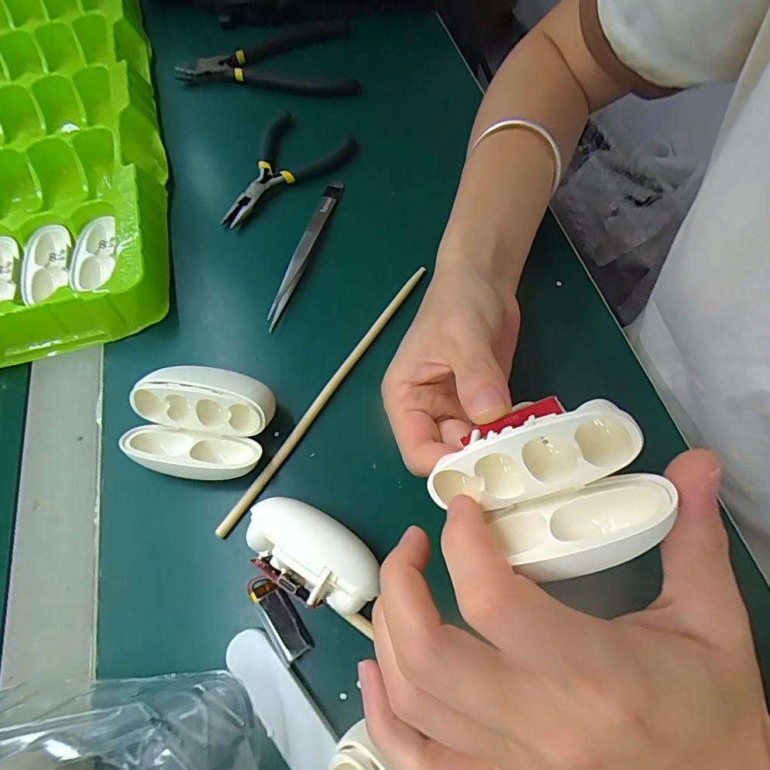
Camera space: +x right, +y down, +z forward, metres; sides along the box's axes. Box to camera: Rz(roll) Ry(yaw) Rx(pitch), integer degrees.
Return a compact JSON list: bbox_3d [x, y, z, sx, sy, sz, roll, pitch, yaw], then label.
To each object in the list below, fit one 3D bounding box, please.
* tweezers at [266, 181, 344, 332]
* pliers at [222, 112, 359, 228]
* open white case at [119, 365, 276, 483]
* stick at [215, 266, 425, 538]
[{"bbox_3d":[-0.050,-0.091,0.292,0.011,0.010,0.127,12,65,7],"label":"tweezers"},{"bbox_3d":[-0.081,-0.165,0.327,0.116,0.008,0.065,-37,69,-16],"label":"pliers"},{"bbox_3d":[-0.092,0.018,0.227,0.066,0.034,0.057,12,65,7],"label":"open white case"},{"bbox_3d":[-0.028,0.000,0.250,0.007,0.006,0.187,30,68,15],"label":"stick"}]

